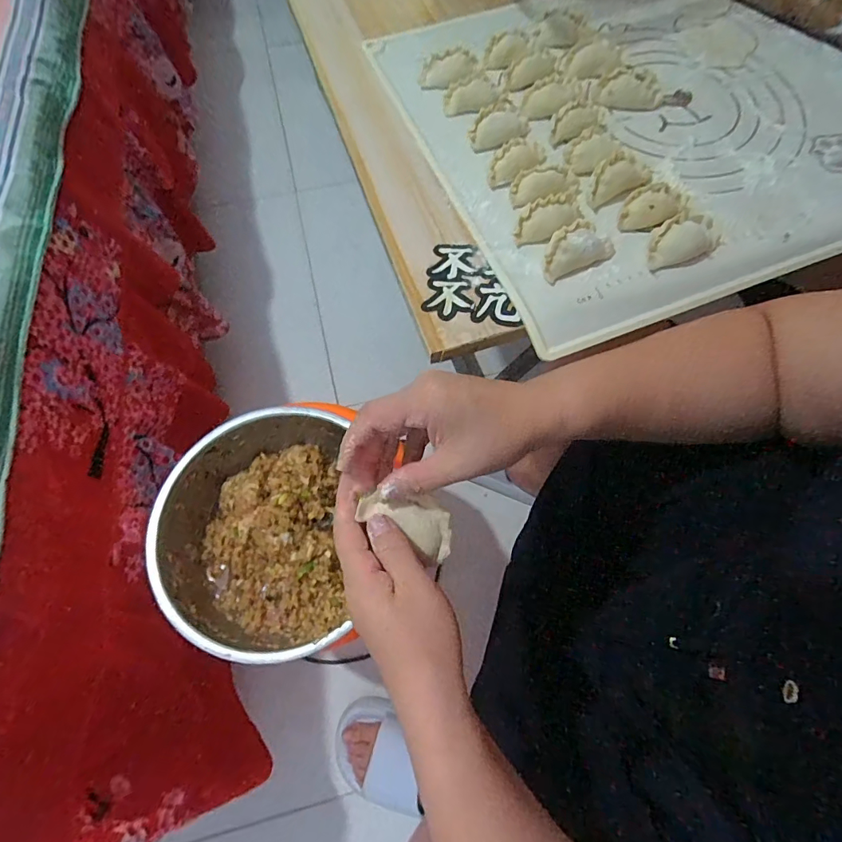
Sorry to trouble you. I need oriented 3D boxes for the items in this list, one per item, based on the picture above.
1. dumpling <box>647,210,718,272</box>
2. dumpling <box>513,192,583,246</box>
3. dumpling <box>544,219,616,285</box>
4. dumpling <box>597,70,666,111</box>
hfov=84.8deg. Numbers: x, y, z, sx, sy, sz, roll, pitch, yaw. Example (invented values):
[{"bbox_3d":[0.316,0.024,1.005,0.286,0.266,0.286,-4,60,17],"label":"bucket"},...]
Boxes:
[{"bbox_3d":[0.197,-0.136,0.349,0.060,0.020,0.031,-26,70,-11],"label":"dumpling"},{"bbox_3d":[0.098,-0.157,0.358,0.059,0.019,0.023,-34,72,-14],"label":"dumpling"},{"bbox_3d":[0.117,-0.129,0.345,0.059,0.020,0.029,-23,69,-10],"label":"dumpling"},{"bbox_3d":[0.190,-0.298,0.417,0.053,0.018,0.031,-8,68,-4],"label":"dumpling"}]

